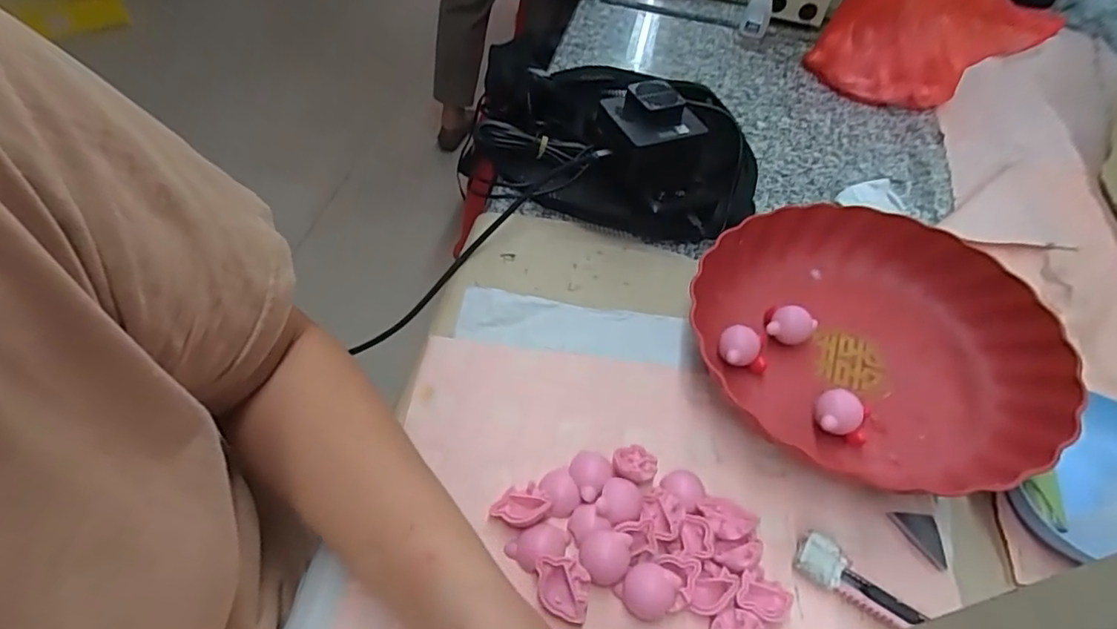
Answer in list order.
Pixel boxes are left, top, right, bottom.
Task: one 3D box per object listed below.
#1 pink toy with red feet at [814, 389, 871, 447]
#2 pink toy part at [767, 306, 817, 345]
[{"bbox_3d":[0.192,0.070,0.393,0.036,0.024,0.034,25,53,13],"label":"pink toy with red feet"},{"bbox_3d":[0.176,0.009,0.440,0.028,0.024,0.028,38,57,22],"label":"pink toy part"}]

